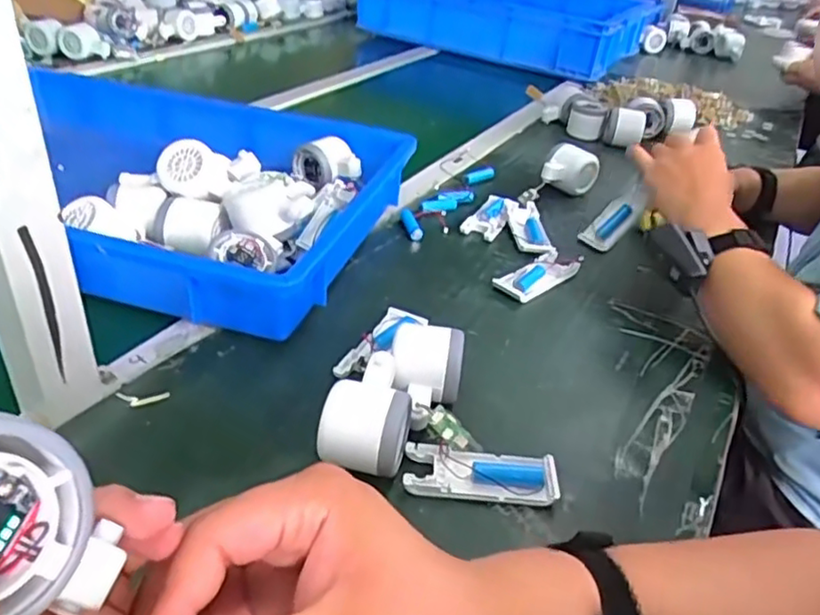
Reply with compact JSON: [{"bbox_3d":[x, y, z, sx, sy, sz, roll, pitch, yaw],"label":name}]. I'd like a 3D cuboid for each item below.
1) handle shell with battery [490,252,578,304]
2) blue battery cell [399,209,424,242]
[{"bbox_3d":[0.133,-0.035,0.685,0.045,0.017,0.100,32,41,32],"label":"handle shell with battery"},{"bbox_3d":[0.002,-0.097,0.757,0.020,0.017,0.058,-3,35,-14],"label":"blue battery cell"}]

